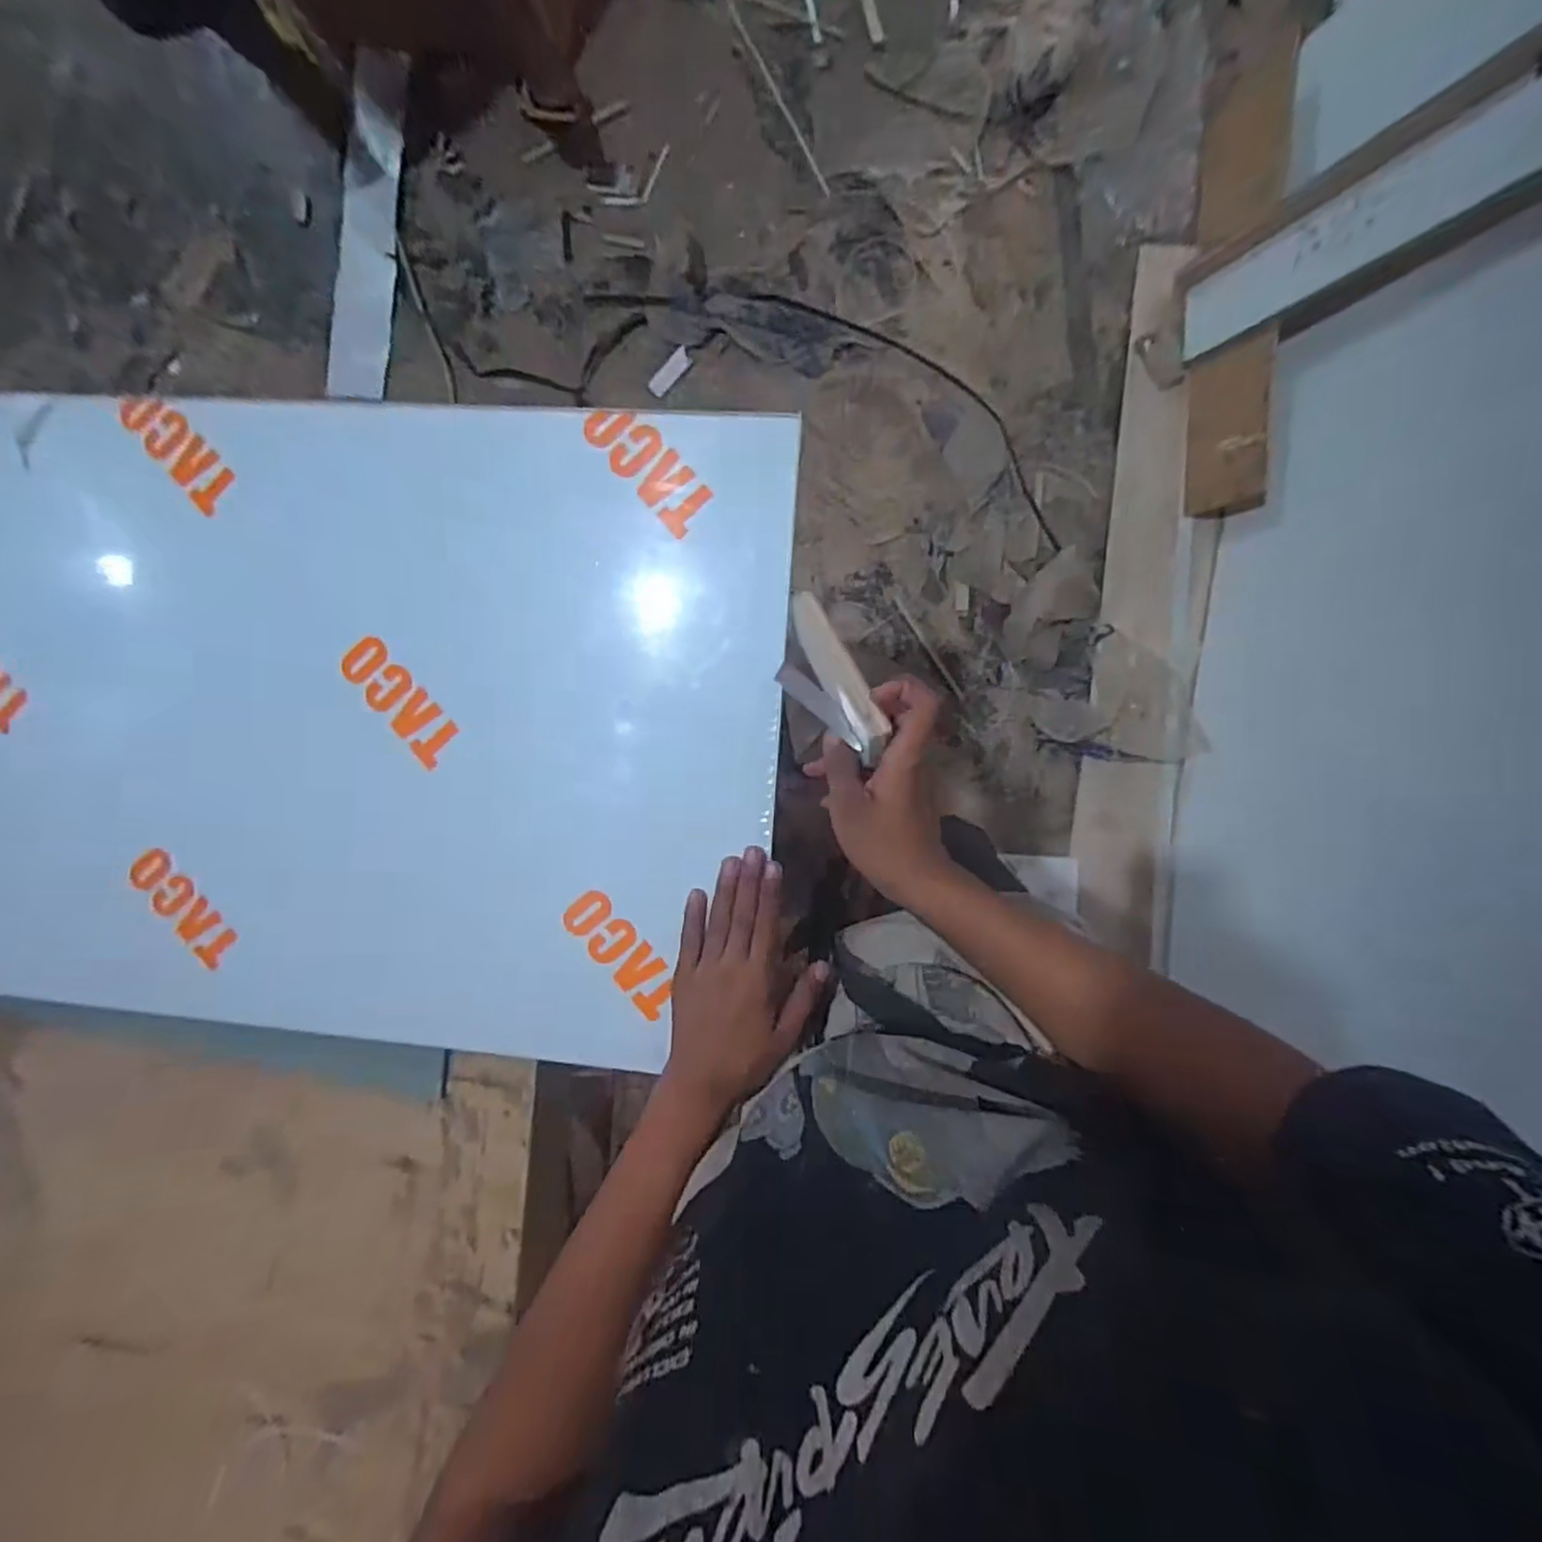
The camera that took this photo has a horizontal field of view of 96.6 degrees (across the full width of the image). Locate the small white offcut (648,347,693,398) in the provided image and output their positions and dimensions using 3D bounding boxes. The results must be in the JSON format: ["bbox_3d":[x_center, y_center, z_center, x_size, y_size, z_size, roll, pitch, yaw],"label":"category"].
[{"bbox_3d":[-0.192,-0.761,1.311,0.095,0.010,0.040,-42,91,7],"label":"small white offcut"}]

